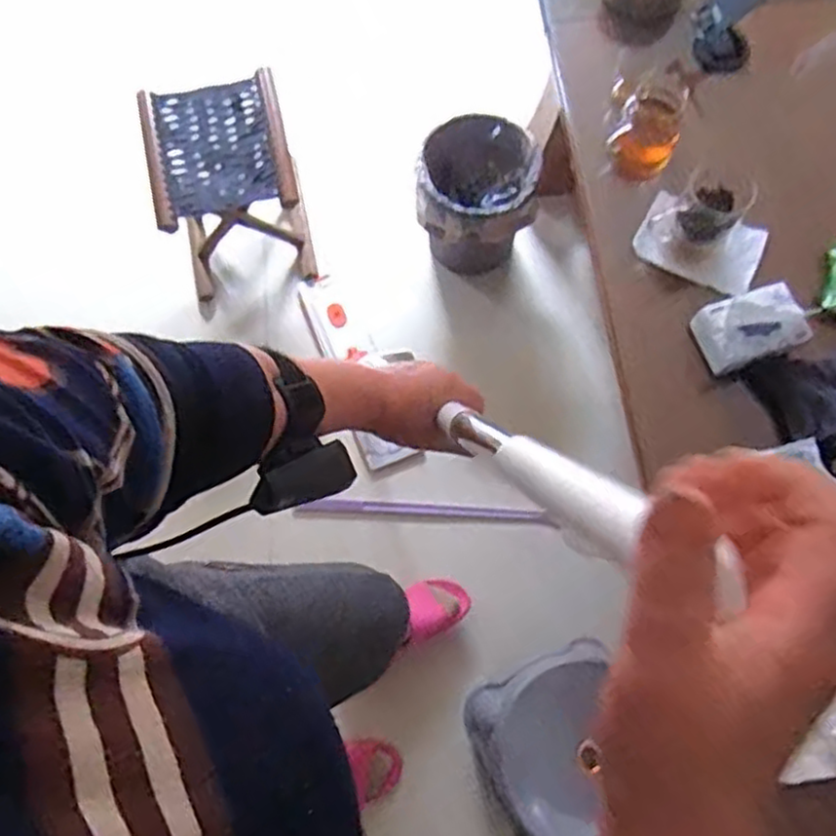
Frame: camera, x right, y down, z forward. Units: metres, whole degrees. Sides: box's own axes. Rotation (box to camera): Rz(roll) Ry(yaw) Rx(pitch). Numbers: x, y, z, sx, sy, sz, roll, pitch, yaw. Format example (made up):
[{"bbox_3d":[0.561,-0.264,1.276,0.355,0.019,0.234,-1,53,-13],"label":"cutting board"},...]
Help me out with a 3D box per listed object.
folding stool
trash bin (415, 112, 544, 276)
[{"bbox_3d":[-0.382,-0.476,1.490,0.275,0.303,0.299,-11,71,-2],"label":"folding stool"},{"bbox_3d":[0.123,-0.439,1.533,0.238,0.283,0.271,5,71,3],"label":"trash bin"}]

